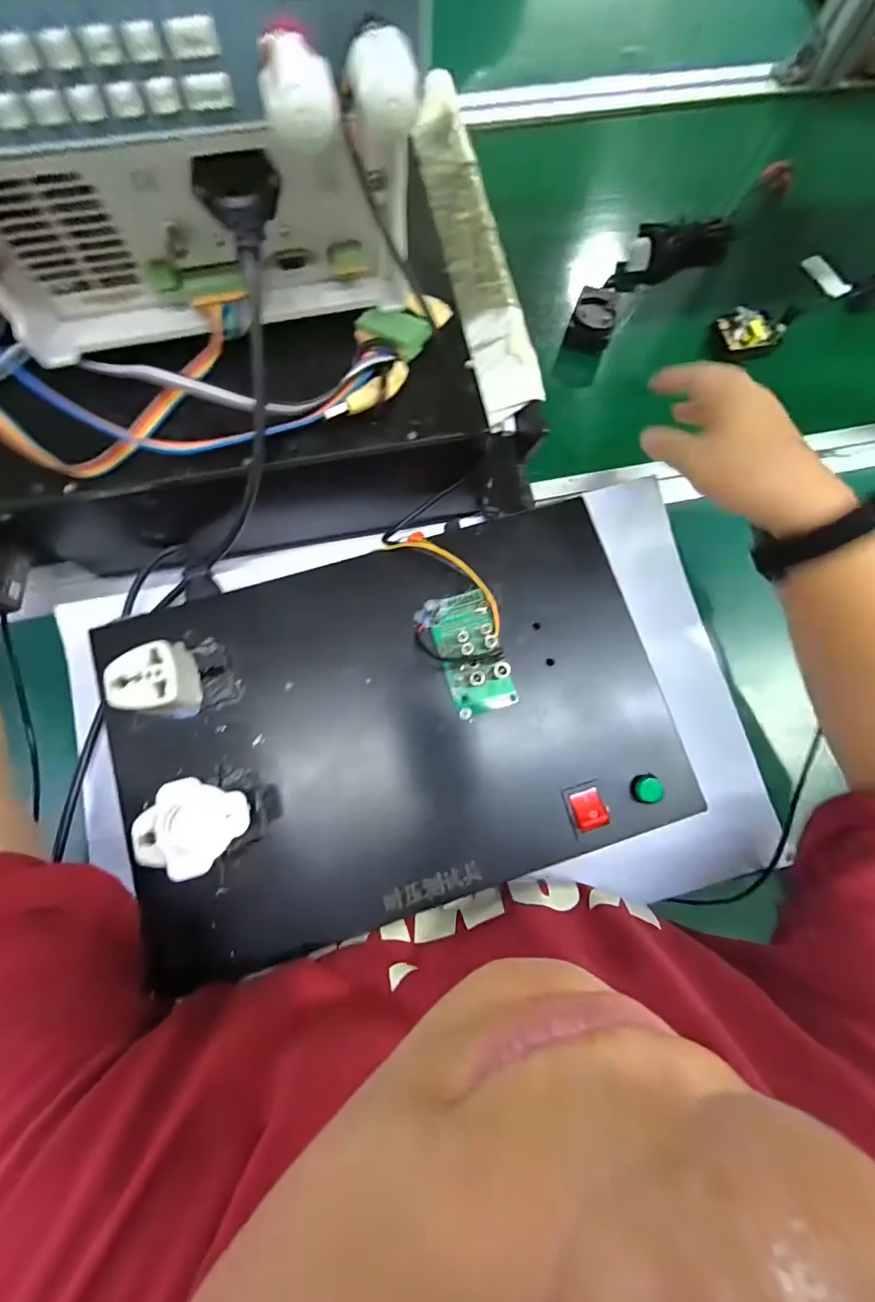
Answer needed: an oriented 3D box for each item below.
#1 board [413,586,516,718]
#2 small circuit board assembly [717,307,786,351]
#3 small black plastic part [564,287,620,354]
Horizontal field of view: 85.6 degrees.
[{"bbox_3d":[0.022,0.001,0.300,0.044,0.026,0.076,-19,78,-6],"label":"board"},{"bbox_3d":[0.286,-0.295,0.431,0.054,0.014,0.036,-8,77,-3],"label":"small circuit board assembly"},{"bbox_3d":[0.142,-0.304,0.437,0.037,0.033,0.050,16,77,3],"label":"small black plastic part"}]

